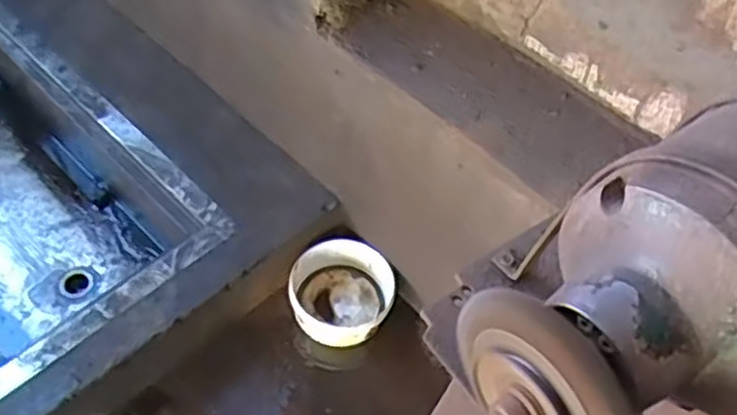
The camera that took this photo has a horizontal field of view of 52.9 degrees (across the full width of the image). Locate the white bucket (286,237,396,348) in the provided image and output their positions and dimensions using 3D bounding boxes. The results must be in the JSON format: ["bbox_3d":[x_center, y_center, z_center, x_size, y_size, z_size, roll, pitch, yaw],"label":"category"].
[{"bbox_3d":[-0.056,0.170,1.468,0.192,0.097,0.194,2,52,-3],"label":"white bucket"}]

